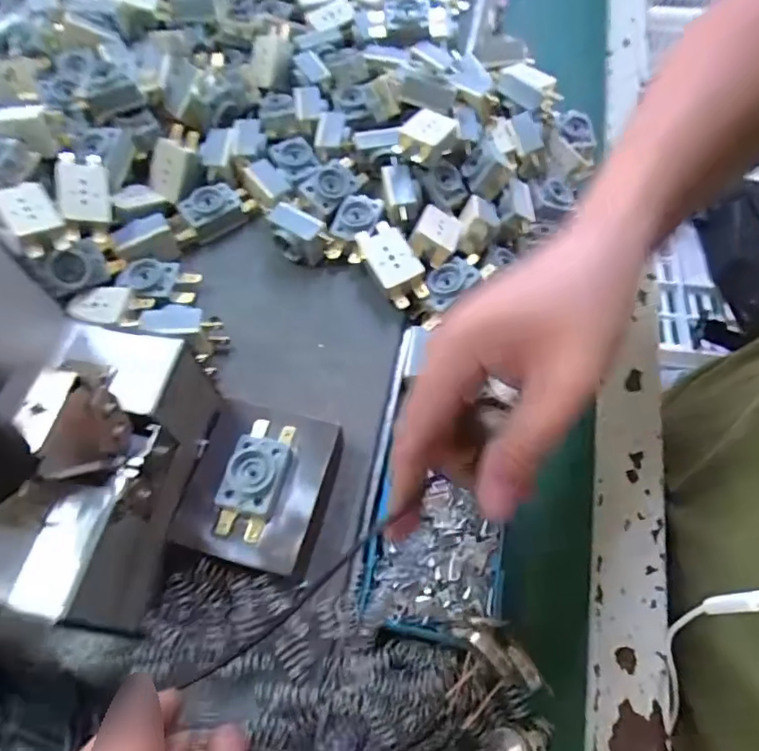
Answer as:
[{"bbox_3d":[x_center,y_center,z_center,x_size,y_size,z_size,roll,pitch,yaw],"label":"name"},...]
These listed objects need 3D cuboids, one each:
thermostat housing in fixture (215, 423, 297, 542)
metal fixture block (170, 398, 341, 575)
[{"bbox_3d":[-0.061,0.050,0.288,0.027,0.015,0.059,14,62,9],"label":"thermostat housing in fixture"},{"bbox_3d":[-0.062,0.058,0.302,0.071,0.027,0.078,13,61,8],"label":"metal fixture block"}]

